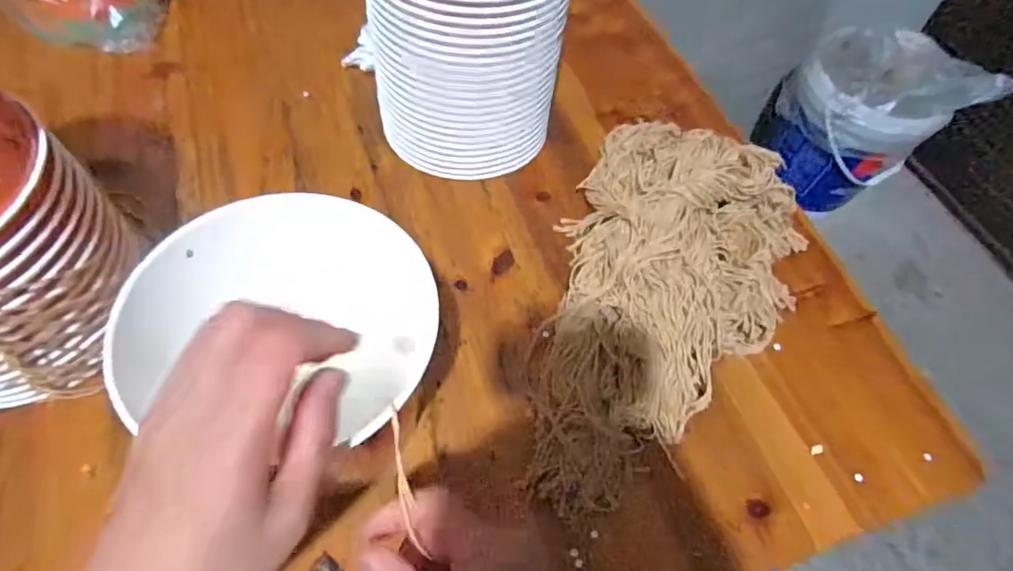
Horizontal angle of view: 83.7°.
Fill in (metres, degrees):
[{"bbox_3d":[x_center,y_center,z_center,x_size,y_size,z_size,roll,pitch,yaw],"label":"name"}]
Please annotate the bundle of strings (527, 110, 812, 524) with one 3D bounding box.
[{"bbox_3d":[0.119,0.008,0.448,0.188,0.062,0.341,25,59,12],"label":"bundle of strings"}]

